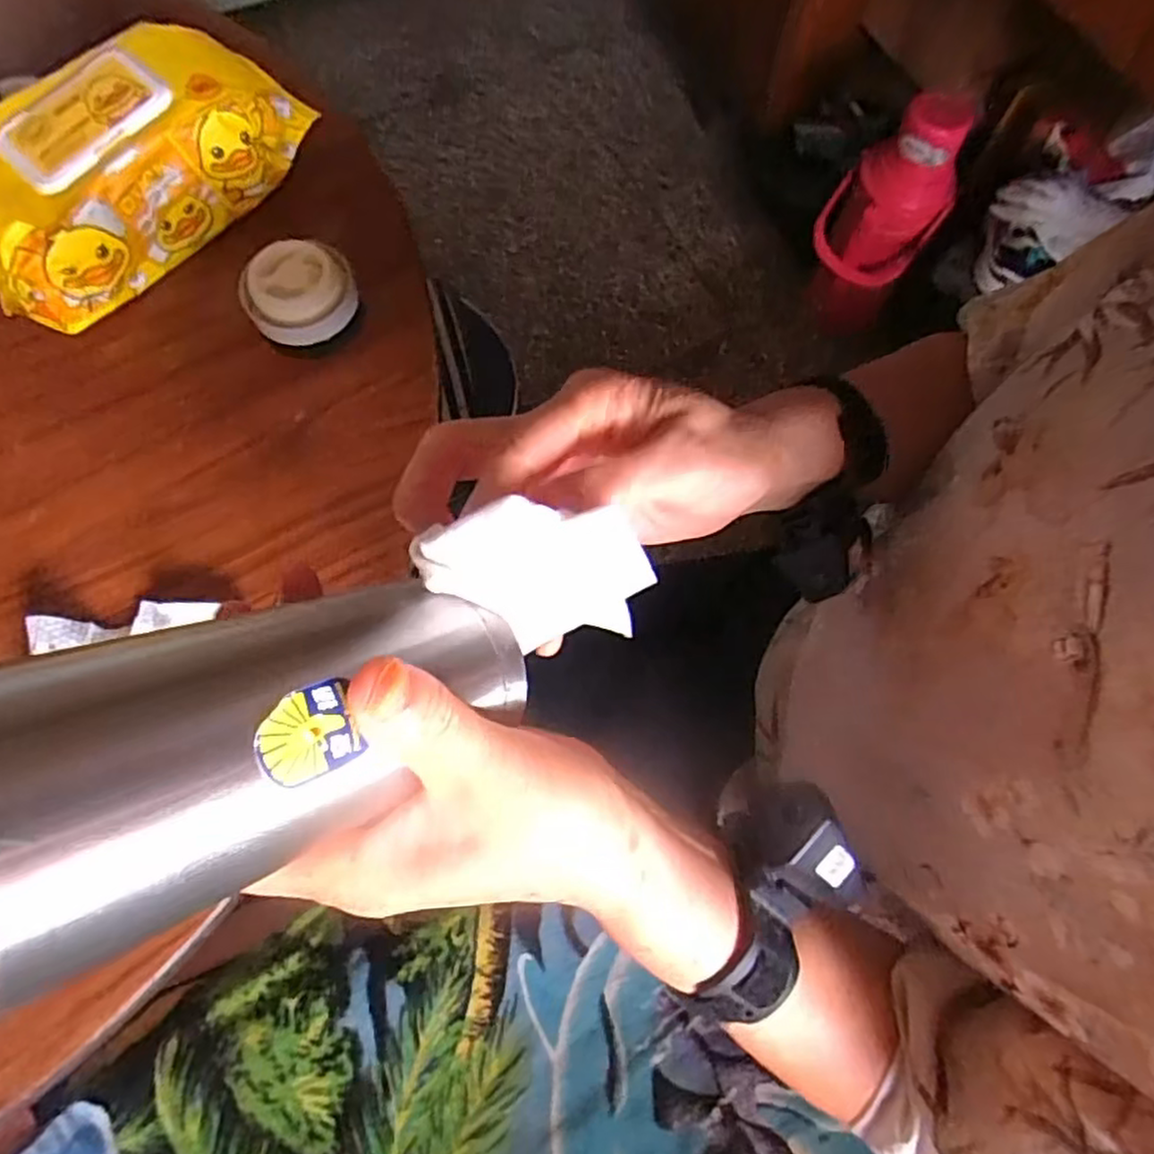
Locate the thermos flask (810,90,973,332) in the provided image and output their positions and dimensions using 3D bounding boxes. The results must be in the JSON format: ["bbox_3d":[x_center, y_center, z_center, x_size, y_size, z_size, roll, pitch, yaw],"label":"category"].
[{"bbox_3d":[0.504,-0.584,1.214,0.171,0.338,0.144,32,72,8],"label":"thermos flask"}]

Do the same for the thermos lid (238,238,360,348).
[{"bbox_3d":[-0.170,-0.173,0.442,0.064,0.042,0.054,-32,75,-13],"label":"thermos lid"}]

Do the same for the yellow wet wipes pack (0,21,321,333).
[{"bbox_3d":[-0.286,-0.260,0.457,0.108,0.089,0.216,41,74,11],"label":"yellow wet wipes pack"}]

